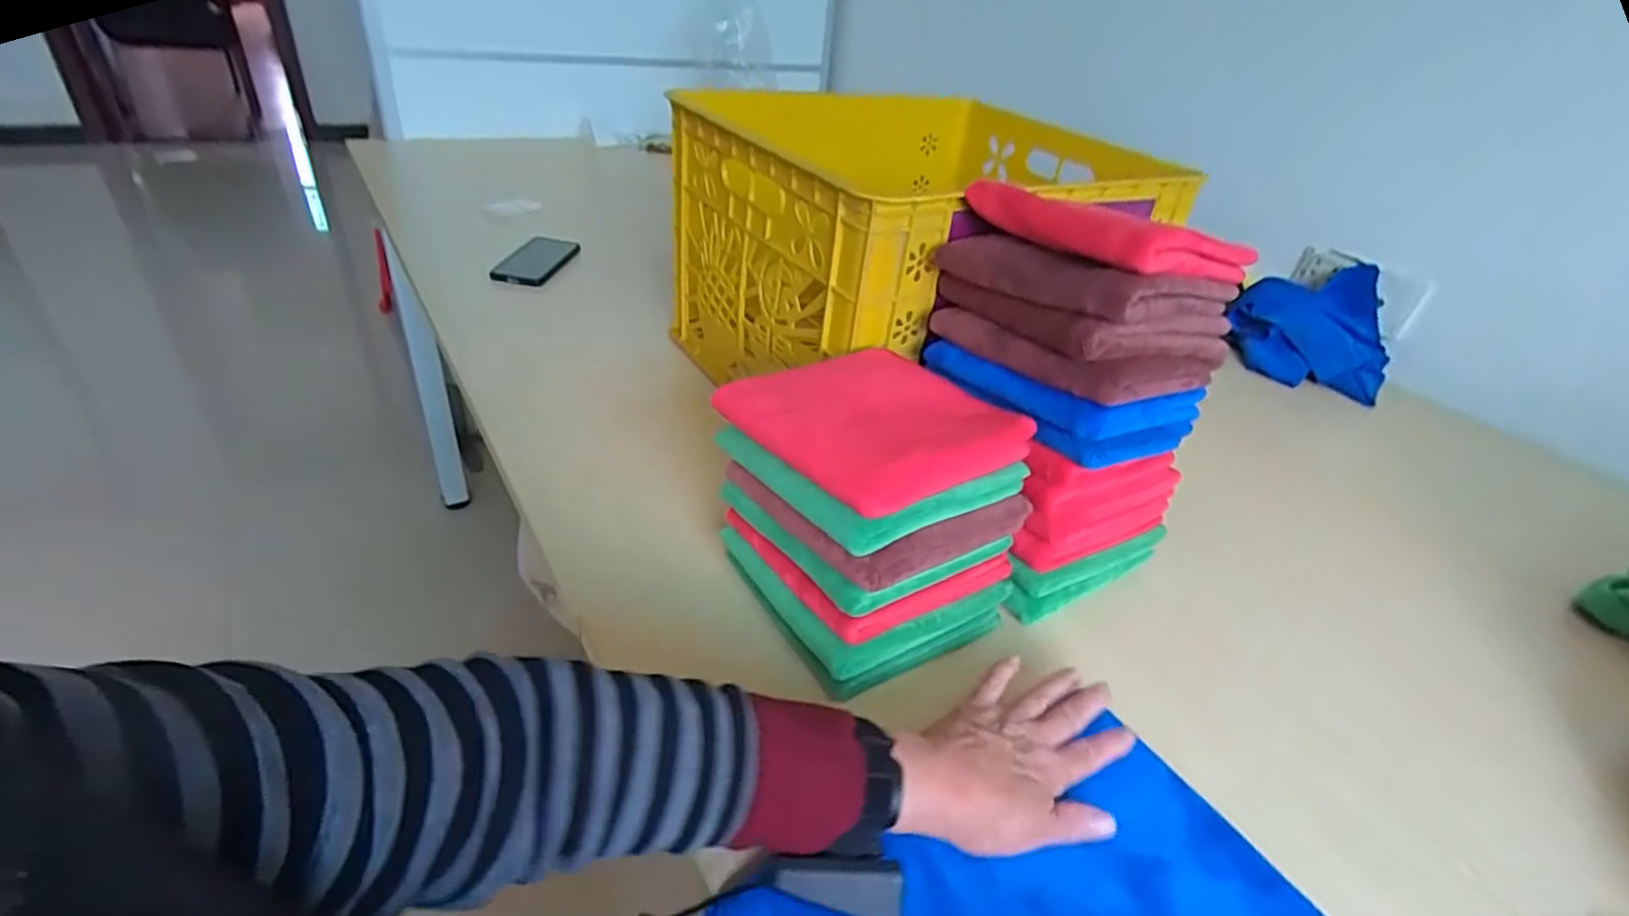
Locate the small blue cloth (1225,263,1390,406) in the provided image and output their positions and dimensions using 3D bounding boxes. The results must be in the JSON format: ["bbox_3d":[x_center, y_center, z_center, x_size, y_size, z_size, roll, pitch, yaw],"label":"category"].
[{"bbox_3d":[0.754,-0.200,1.086,0.227,0.115,0.220,30,40,29],"label":"small blue cloth"}]

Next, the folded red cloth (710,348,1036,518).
[{"bbox_3d":[0.041,-0.031,0.503,0.156,0.027,0.162,-19,43,-33],"label":"folded red cloth"}]

